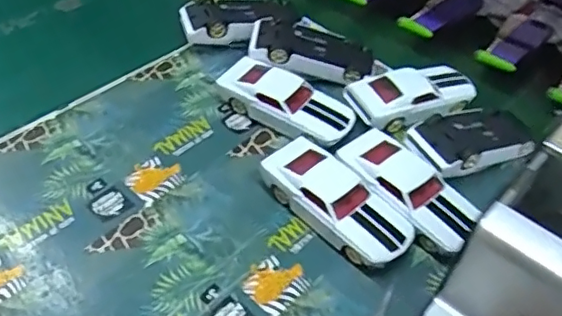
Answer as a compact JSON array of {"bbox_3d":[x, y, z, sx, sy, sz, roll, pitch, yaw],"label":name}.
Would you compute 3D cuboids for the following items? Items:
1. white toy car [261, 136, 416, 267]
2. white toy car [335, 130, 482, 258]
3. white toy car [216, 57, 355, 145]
[{"bbox_3d":[0.044,0.035,0.446,0.127,0.035,0.054,35,52,25],"label":"white toy car"},{"bbox_3d":[0.102,0.026,0.459,0.055,0.033,0.121,-27,54,-28],"label":"white toy car"},{"bbox_3d":[0.006,-0.052,0.523,0.126,0.035,0.054,27,49,19],"label":"white toy car"}]

